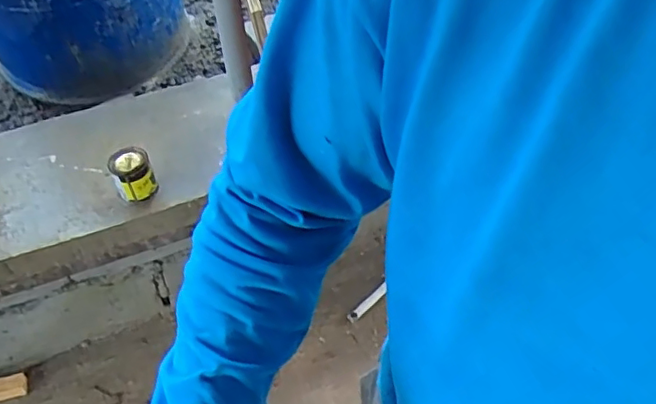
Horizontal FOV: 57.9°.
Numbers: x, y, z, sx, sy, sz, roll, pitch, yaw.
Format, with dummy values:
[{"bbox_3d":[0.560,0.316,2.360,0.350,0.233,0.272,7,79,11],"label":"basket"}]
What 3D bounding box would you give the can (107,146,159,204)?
[{"bbox_3d":[-0.349,-0.047,1.062,0.070,0.081,0.065,-21,51,-15],"label":"can"}]

